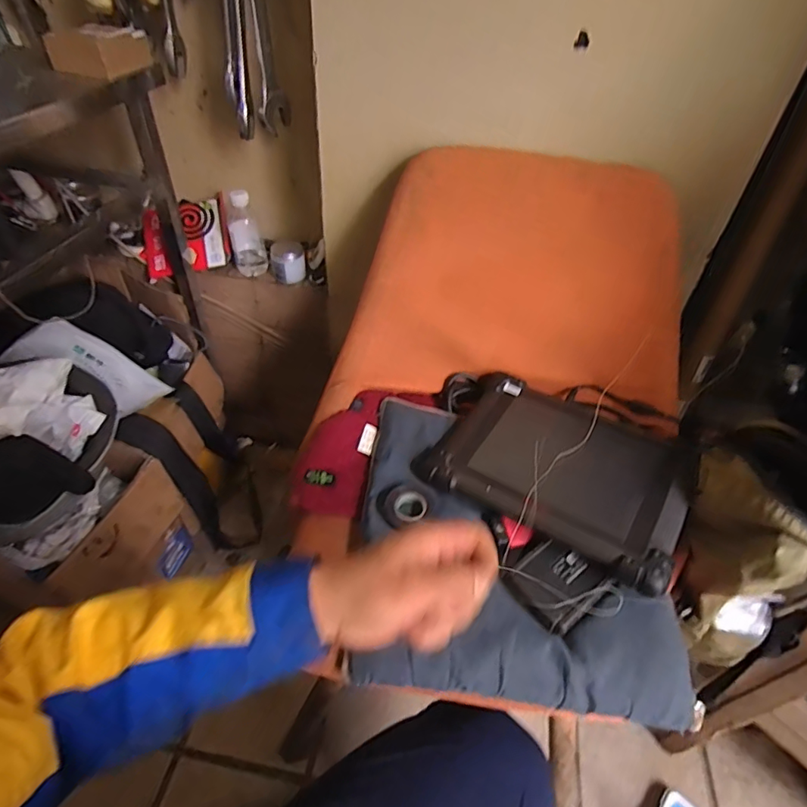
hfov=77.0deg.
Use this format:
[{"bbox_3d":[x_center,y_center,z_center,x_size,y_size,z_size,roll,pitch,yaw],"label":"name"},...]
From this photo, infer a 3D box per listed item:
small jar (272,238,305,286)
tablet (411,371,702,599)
[{"bbox_3d":[-0.214,-0.263,0.944,0.063,0.058,0.064,-7,45,-10],"label":"small jar"},{"bbox_3d":[0.197,0.073,0.639,0.300,0.031,0.217,24,53,26],"label":"tablet"}]

